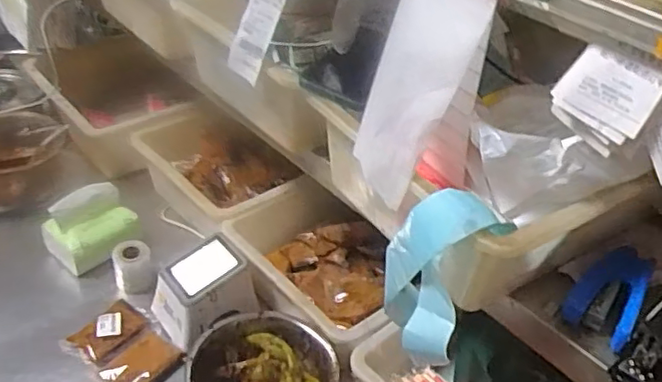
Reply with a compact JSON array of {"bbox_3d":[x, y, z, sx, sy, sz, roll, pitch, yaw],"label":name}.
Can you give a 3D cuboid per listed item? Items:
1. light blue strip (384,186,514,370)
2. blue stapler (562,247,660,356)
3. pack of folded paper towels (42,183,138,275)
[{"bbox_3d":[0.088,0.070,0.523,0.089,0.152,0.093,14,38,9],"label":"light blue strip"},{"bbox_3d":[0.258,0.094,0.566,0.056,0.027,0.115,31,43,28],"label":"blue stapler"},{"bbox_3d":[-0.368,0.061,0.960,0.101,0.097,0.122,25,41,23],"label":"pack of folded paper towels"}]

